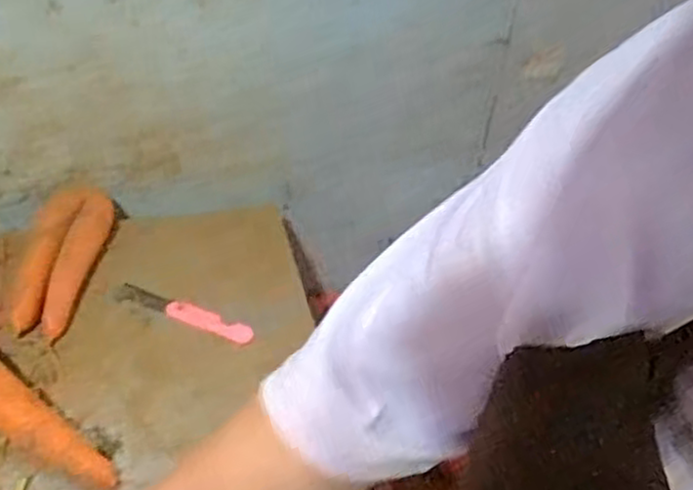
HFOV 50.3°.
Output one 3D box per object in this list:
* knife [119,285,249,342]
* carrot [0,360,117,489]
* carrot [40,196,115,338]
[{"bbox_3d":[-0.158,0.066,0.724,0.144,0.015,0.021,18,42,14],"label":"knife"},{"bbox_3d":[-0.278,0.127,0.604,0.219,0.048,0.046,25,45,21],"label":"carrot"},{"bbox_3d":[-0.266,0.014,0.739,0.029,0.031,0.180,5,41,-1],"label":"carrot"}]

